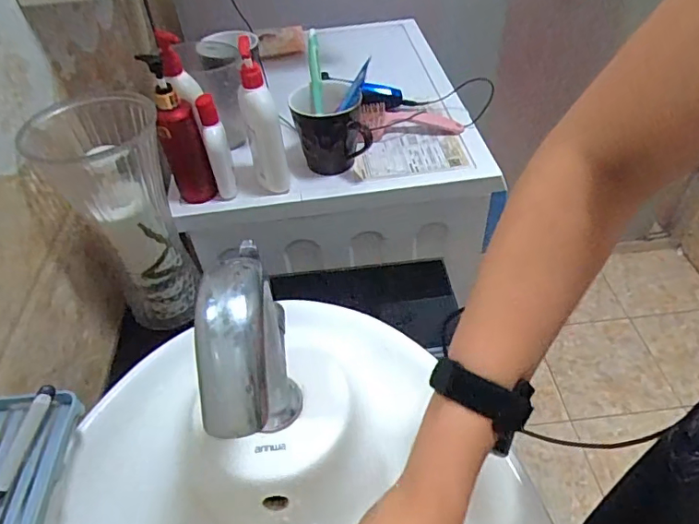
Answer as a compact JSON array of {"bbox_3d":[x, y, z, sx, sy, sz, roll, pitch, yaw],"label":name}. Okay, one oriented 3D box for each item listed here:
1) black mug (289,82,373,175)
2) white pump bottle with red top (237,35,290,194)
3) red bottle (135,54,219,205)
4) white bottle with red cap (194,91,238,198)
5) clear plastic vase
[{"bbox_3d":[-0.028,-0.181,0.729,0.097,0.105,0.109,-10,45,-5],"label":"black mug"},{"bbox_3d":[-0.115,-0.175,0.663,0.039,0.185,0.062,-31,50,-24],"label":"white pump bottle with red top"},{"bbox_3d":[-0.225,-0.171,0.674,0.051,0.191,0.059,-21,47,-16],"label":"red bottle"},{"bbox_3d":[-0.174,-0.150,0.678,0.031,0.147,0.031,-17,46,-12],"label":"white bottle with red cap"},{"bbox_3d":[-0.268,-0.049,0.655,0.124,0.280,0.126,-25,48,-19],"label":"clear plastic vase"}]

